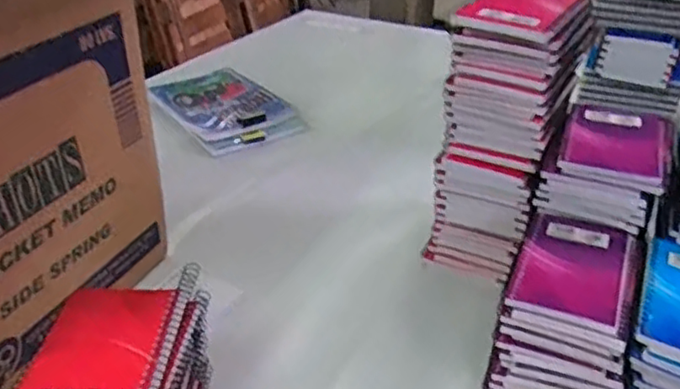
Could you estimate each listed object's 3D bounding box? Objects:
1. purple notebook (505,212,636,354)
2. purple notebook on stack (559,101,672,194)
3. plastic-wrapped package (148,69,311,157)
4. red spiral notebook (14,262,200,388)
[{"bbox_3d":[0.189,0.064,0.518,0.086,0.016,0.127,14,34,21],"label":"purple notebook"},{"bbox_3d":[0.253,-0.050,0.586,0.086,0.015,0.126,17,40,19],"label":"purple notebook on stack"},{"bbox_3d":[-0.171,-0.128,0.987,0.170,0.031,0.205,-20,37,-30],"label":"plastic-wrapped package"},{"bbox_3d":[-0.154,0.104,0.427,0.089,0.018,0.146,0,31,-2],"label":"red spiral notebook"}]

